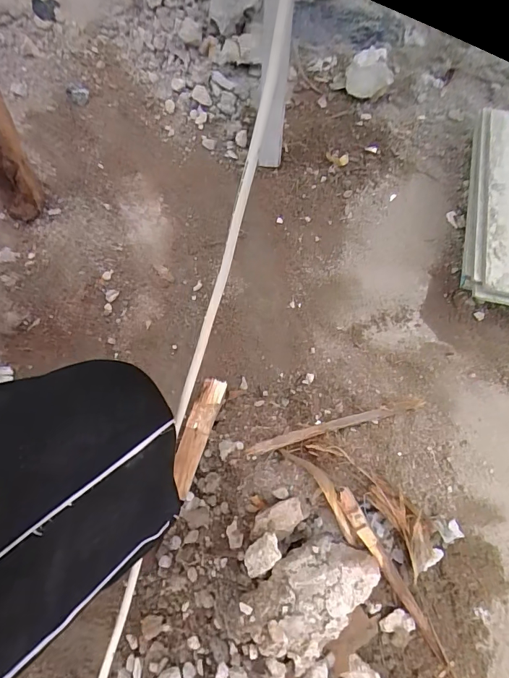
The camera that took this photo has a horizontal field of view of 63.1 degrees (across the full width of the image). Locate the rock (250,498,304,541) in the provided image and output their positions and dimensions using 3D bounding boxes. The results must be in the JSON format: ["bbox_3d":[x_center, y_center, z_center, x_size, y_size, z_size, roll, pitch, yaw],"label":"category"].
[{"bbox_3d":[0.025,0.195,0.443,0.061,0.022,0.032,-26,72,-8],"label":"rock"}]

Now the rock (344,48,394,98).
[{"bbox_3d":[0.196,-0.451,0.707,0.078,0.039,0.083,15,70,3],"label":"rock"}]

